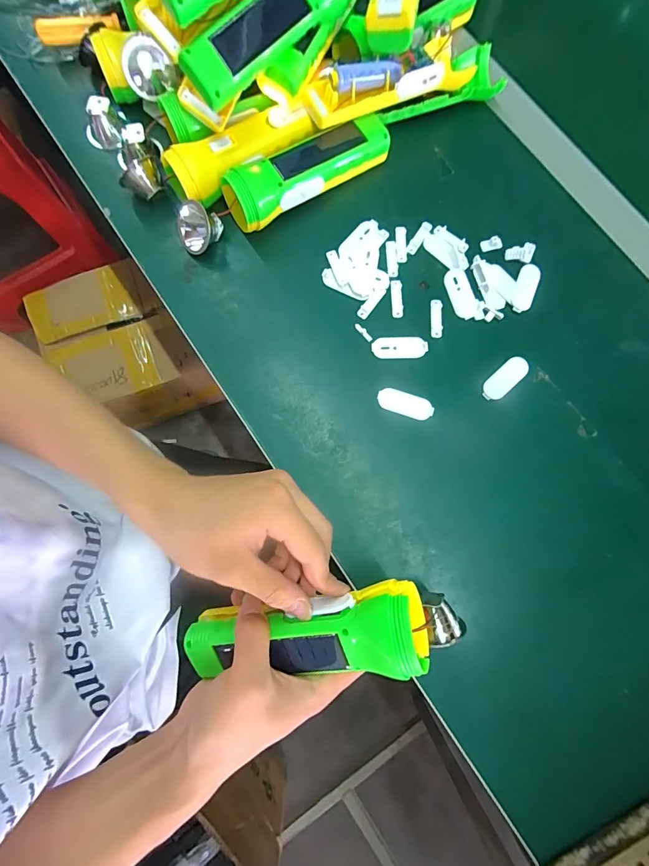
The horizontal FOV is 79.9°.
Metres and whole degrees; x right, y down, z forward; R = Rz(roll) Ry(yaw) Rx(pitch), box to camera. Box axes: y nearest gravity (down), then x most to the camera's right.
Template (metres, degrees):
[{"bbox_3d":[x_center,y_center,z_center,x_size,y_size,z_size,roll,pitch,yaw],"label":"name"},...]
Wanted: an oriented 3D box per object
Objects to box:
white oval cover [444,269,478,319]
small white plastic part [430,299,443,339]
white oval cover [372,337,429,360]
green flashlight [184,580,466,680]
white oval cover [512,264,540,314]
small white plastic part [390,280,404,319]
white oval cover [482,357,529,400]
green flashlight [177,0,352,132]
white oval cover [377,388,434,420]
[{"bbox_3d":[0.127,-0.130,0.362,0.022,0.005,0.048,-15,80,-3],"label":"white oval cover"},{"bbox_3d":[0.105,-0.107,0.362,0.011,0.004,0.037,1,79,0],"label":"small white plastic part"},{"bbox_3d":[0.070,-0.079,0.357,0.050,0.004,0.021,-2,79,0],"label":"white oval cover"},{"bbox_3d":[-0.005,0.132,0.263,0.186,0.063,0.051,-10,79,8],"label":"green flashlight"},{"bbox_3d":[0.189,-0.136,0.362,0.019,0.004,0.050,21,80,4],"label":"white oval cover"},{"bbox_3d":[0.068,-0.127,0.365,0.011,0.004,0.038,-2,79,0],"label":"small white plastic part"},{"bbox_3d":[0.165,-0.049,0.352,0.050,0.004,0.021,-43,82,-7],"label":"white oval cover"},{"bbox_3d":[-0.046,-0.329,0.321,0.049,0.055,0.168,43,82,7],"label":"green flashlight"},{"bbox_3d":[0.073,-0.026,0.347,0.050,0.004,0.021,17,80,3],"label":"white oval cover"}]

